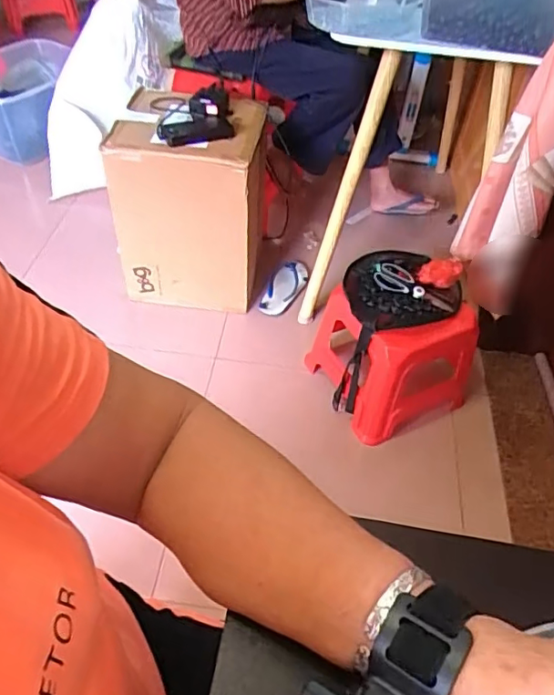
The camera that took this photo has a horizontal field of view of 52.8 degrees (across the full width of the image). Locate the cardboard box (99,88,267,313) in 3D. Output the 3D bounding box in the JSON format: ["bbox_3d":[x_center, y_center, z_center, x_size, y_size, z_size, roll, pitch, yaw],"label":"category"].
[{"bbox_3d":[-0.229,-0.394,1.497,0.354,0.443,0.355,5,48,1],"label":"cardboard box"}]

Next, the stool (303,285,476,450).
[{"bbox_3d":[0.254,-0.007,1.302,0.257,0.295,0.323,-22,53,-22],"label":"stool"}]

